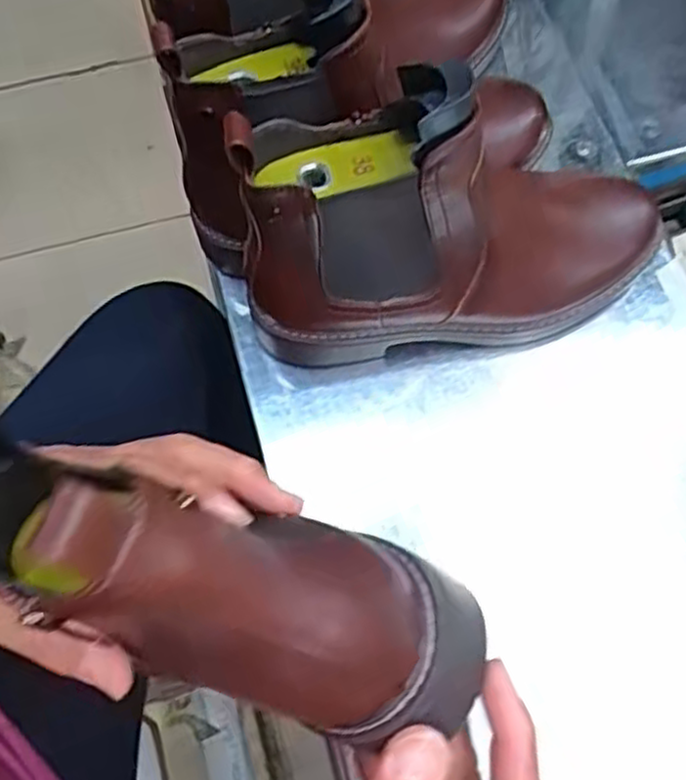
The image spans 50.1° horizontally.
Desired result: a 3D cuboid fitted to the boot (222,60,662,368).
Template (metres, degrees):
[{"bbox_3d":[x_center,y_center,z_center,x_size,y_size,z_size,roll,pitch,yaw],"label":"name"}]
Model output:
[{"bbox_3d":[0.074,-0.093,0.414,0.261,0.172,0.094,-14,70,-4],"label":"boot"}]

